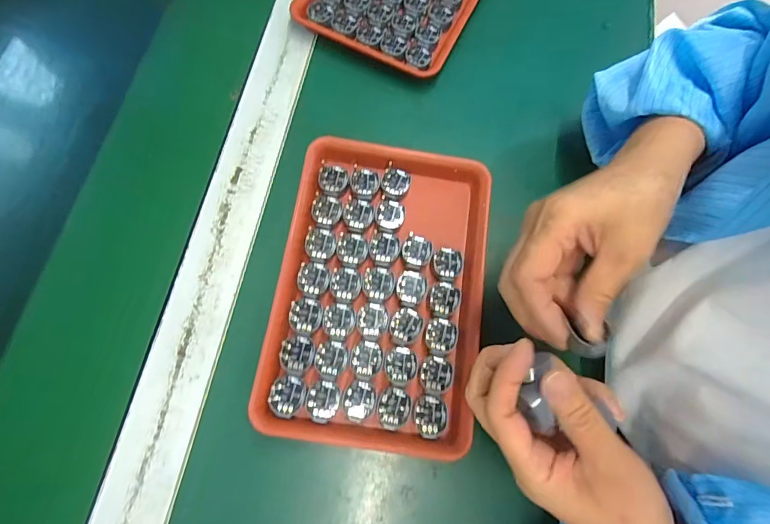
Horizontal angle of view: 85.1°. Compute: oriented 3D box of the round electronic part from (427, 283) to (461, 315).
[{"bbox_3d":[0.047,0.029,0.335,0.025,0.004,0.025,1,71,-2],"label":"round electronic part"}]

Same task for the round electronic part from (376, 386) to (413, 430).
[{"bbox_3d":[0.007,0.106,0.307,0.024,0.004,0.029,10,71,1],"label":"round electronic part"}]

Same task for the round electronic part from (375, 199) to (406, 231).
[{"bbox_3d":[0.005,-0.039,0.354,0.024,0.005,0.027,10,71,1],"label":"round electronic part"}]

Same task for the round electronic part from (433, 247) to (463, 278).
[{"bbox_3d":[0.051,0.000,0.344,0.023,0.004,0.025,1,71,-2],"label":"round electronic part"}]

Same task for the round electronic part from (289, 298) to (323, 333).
[{"bbox_3d":[-0.061,0.041,0.324,0.024,0.004,0.026,1,71,-2],"label":"round electronic part"}]

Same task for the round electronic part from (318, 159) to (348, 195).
[{"bbox_3d":[-0.045,-0.071,0.359,0.025,0.005,0.029,12,71,2],"label":"round electronic part"}]

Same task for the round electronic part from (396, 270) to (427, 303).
[{"bbox_3d":[0.021,0.019,0.335,0.022,0.004,0.025,10,71,1],"label":"round electronic part"}]

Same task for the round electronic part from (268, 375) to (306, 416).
[{"bbox_3d":[-0.071,0.096,0.302,0.025,0.006,0.028,20,72,5],"label":"round electronic part"}]

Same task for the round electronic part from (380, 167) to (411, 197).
[{"bbox_3d":[0.009,-0.069,0.362,0.025,0.008,0.028,-1,71,-3],"label":"round electronic part"}]

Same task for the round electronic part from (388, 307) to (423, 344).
[{"bbox_3d":[0.016,0.049,0.326,0.024,0.004,0.027,24,72,6],"label":"round electronic part"}]

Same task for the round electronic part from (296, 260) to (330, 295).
[{"bbox_3d":[-0.056,0.012,0.331,0.025,0.004,0.026,1,71,-2],"label":"round electronic part"}]

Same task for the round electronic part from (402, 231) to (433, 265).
[{"bbox_3d":[0.026,-0.010,0.344,0.023,0.004,0.025,1,71,-2],"label":"round electronic part"}]

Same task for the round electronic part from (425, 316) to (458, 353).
[{"bbox_3d":[0.044,0.057,0.327,0.026,0.004,0.025,1,71,-2],"label":"round electronic part"}]

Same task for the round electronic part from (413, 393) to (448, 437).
[{"bbox_3d":[0.034,0.113,0.308,0.025,0.004,0.028,10,71,1],"label":"round electronic part"}]

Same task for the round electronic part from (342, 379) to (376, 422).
[{"bbox_3d":[-0.019,0.101,0.307,0.023,0.004,0.028,9,71,1],"label":"round electronic part"}]

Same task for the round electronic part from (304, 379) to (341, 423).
[{"bbox_3d":[-0.046,0.101,0.305,0.024,0.004,0.028,9,71,1],"label":"round electronic part"}]

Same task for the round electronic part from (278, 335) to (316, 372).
[{"bbox_3d":[-0.065,0.068,0.313,0.024,0.004,0.027,9,71,1],"label":"round electronic part"}]

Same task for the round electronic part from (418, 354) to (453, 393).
[{"bbox_3d":[0.038,0.084,0.317,0.025,0.004,0.026,1,71,-2],"label":"round electronic part"}]

